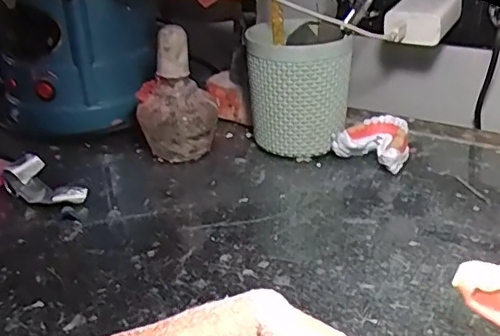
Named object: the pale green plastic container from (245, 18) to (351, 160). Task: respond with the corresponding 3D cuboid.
[{"bbox_3d":[0.045,-0.075,0.540,0.085,0.120,0.073,-1,28,5],"label":"pale green plastic container"}]

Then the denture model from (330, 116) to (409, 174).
[{"bbox_3d":[0.115,-0.021,0.529,0.061,0.033,0.052,19,35,35],"label":"denture model"}]

